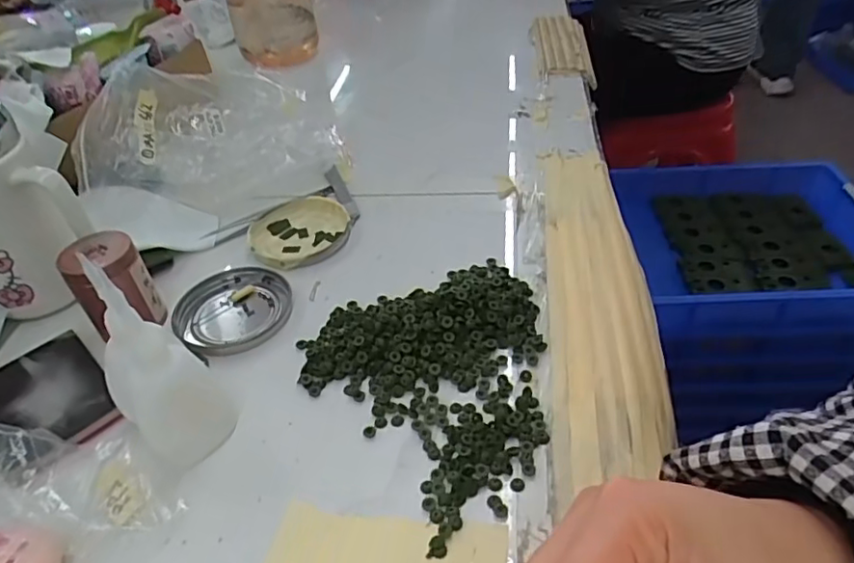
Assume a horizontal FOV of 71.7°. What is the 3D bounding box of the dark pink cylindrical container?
[{"bbox_3d":[-0.209,0.002,0.394,0.044,0.061,0.052,-29,46,-25],"label":"dark pink cylindrical container"}]

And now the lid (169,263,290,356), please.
[{"bbox_3d":[-0.134,0.018,0.414,0.076,0.011,0.084,-7,41,-1],"label":"lid"}]

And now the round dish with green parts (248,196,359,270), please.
[{"bbox_3d":[-0.103,-0.041,0.474,0.077,0.009,0.084,-3,41,3],"label":"round dish with green parts"}]

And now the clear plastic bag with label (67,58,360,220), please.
[{"bbox_3d":[-0.185,-0.129,0.523,0.214,0.092,0.119,-12,41,-7],"label":"clear plastic bag with label"}]

